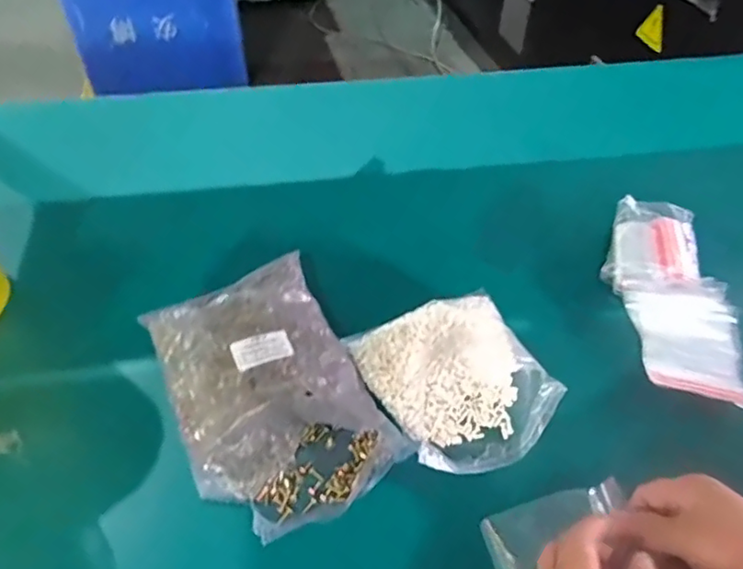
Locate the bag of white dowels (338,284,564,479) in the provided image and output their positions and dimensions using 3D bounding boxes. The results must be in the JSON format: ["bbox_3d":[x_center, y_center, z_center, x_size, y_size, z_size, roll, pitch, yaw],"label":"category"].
[{"bbox_3d":[0.082,0.079,0.547,0.159,0.030,0.172,-20,51,-18],"label":"bag of white dowels"}]

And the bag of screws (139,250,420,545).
[{"bbox_3d":[-0.092,0.086,0.528,0.168,0.051,0.244,-24,52,-21],"label":"bag of screws"}]

